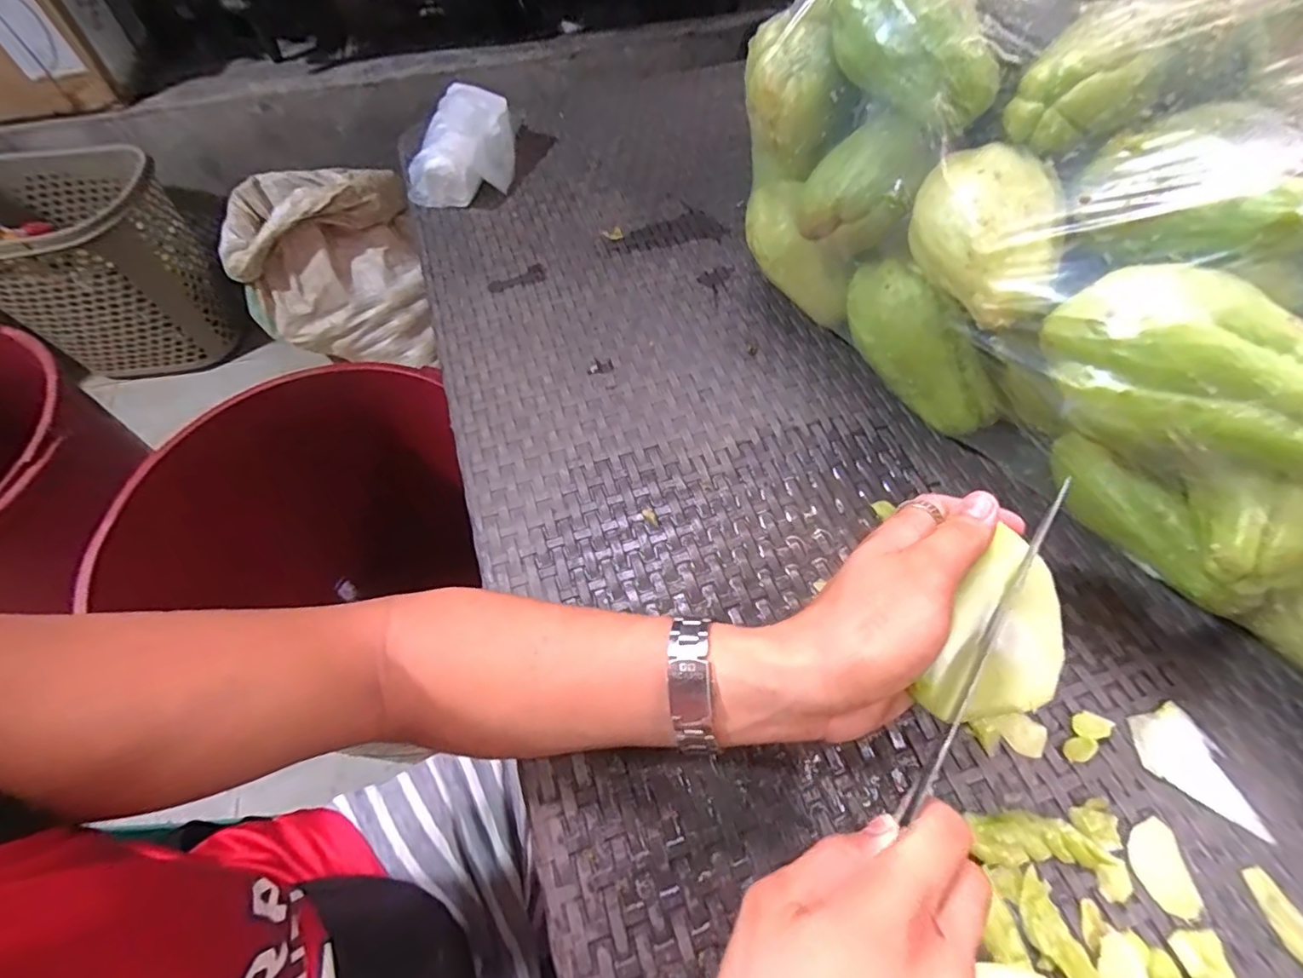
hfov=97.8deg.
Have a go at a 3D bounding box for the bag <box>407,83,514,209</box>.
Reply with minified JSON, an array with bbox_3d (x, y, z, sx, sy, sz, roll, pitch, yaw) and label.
[{"bbox_3d":[-0.198,-0.360,0.604,0.078,0.059,0.129,15,60,10],"label":"bag"}]

